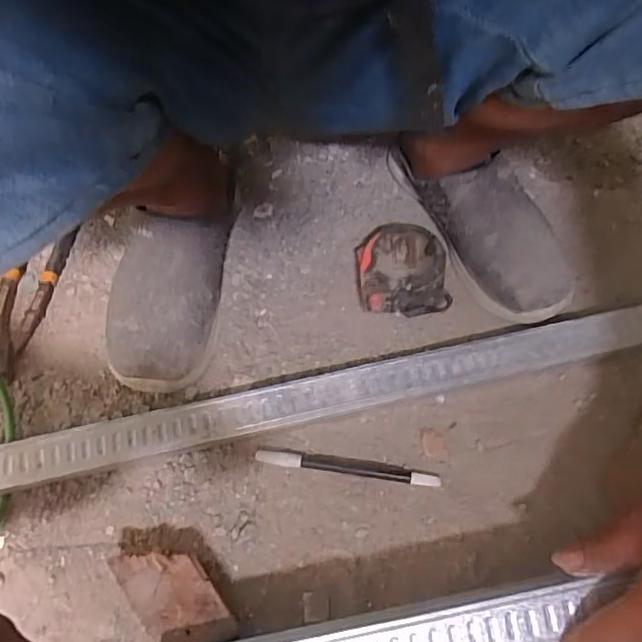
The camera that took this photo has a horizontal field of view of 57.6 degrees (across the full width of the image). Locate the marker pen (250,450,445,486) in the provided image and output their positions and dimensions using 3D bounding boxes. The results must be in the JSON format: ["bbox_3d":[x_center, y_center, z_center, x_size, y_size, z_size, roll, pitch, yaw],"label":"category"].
[{"bbox_3d":[0.021,0.116,0.467,0.145,0.010,0.013,5,59,5],"label":"marker pen"}]

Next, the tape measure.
[{"bbox_3d":[0.073,-0.045,0.538,0.075,0.044,0.081,-4,59,0],"label":"tape measure"}]

